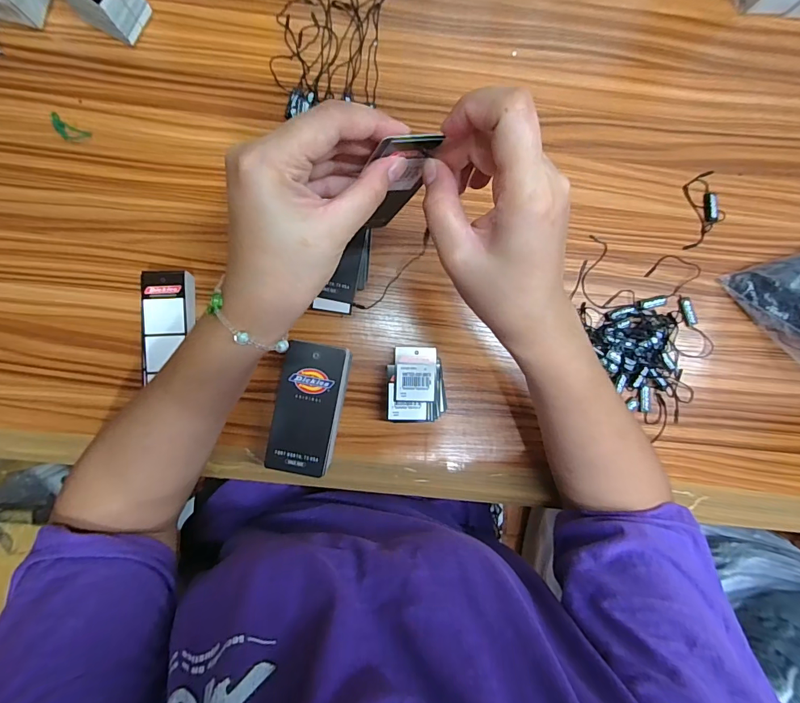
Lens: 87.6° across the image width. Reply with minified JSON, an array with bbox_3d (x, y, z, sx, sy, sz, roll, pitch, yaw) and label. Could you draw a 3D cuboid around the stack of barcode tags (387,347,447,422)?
[{"bbox_3d":[0.016,0.030,0.388,0.053,0.025,0.066,-1,90,-2],"label":"stack of barcode tags"}]

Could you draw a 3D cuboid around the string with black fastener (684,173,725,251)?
[{"bbox_3d":[0.294,-0.138,0.403,0.037,0.007,0.072,-5,91,-2],"label":"string with black fastener"}]

